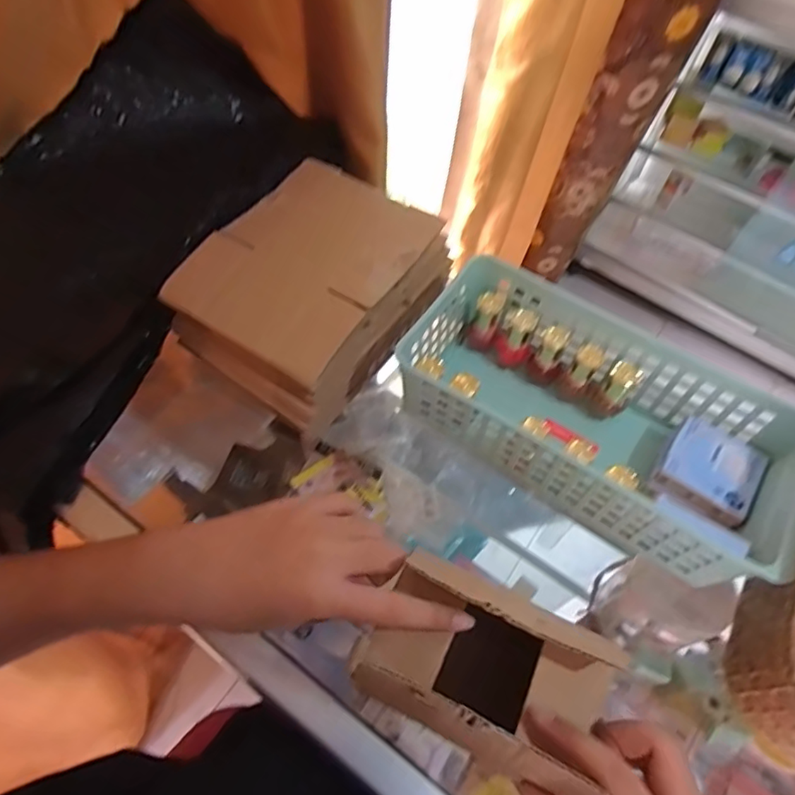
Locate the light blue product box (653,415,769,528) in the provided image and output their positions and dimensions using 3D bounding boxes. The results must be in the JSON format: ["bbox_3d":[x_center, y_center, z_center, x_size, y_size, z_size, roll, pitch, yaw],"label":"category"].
[{"bbox_3d":[0.246,0.056,0.440,0.069,0.015,0.069,34,62,16],"label":"light blue product box"}]

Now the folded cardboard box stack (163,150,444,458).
[{"bbox_3d":[-0.074,-0.099,0.504,0.172,0.076,0.213,33,62,16],"label":"folded cardboard box stack"}]

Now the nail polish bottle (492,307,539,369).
[{"bbox_3d":[0.103,-0.052,0.502,0.031,0.059,0.030,18,59,8],"label":"nail polish bottle"}]

